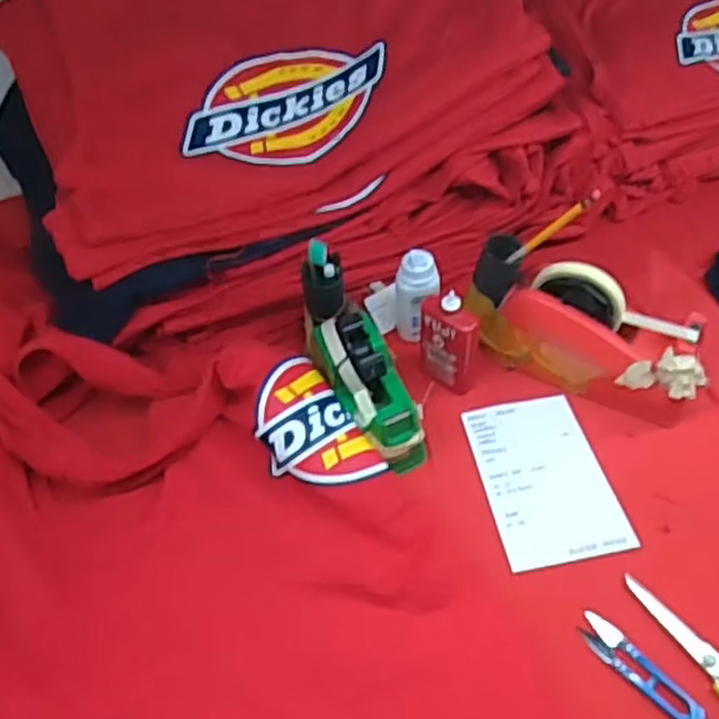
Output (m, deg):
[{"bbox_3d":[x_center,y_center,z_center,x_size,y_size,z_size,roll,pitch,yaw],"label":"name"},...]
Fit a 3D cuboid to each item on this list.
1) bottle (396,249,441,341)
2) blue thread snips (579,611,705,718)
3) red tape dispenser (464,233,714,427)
[{"bbox_3d":[0.057,-0.061,0.757,0.032,0.103,0.038,-34,52,-24],"label":"bottle"},{"bbox_3d":[0.213,0.235,0.571,0.027,0.007,0.105,-37,54,-26],"label":"blue thread snips"},{"bbox_3d":[0.210,-0.027,0.714,0.229,0.113,0.064,22,54,20],"label":"red tape dispenser"}]

